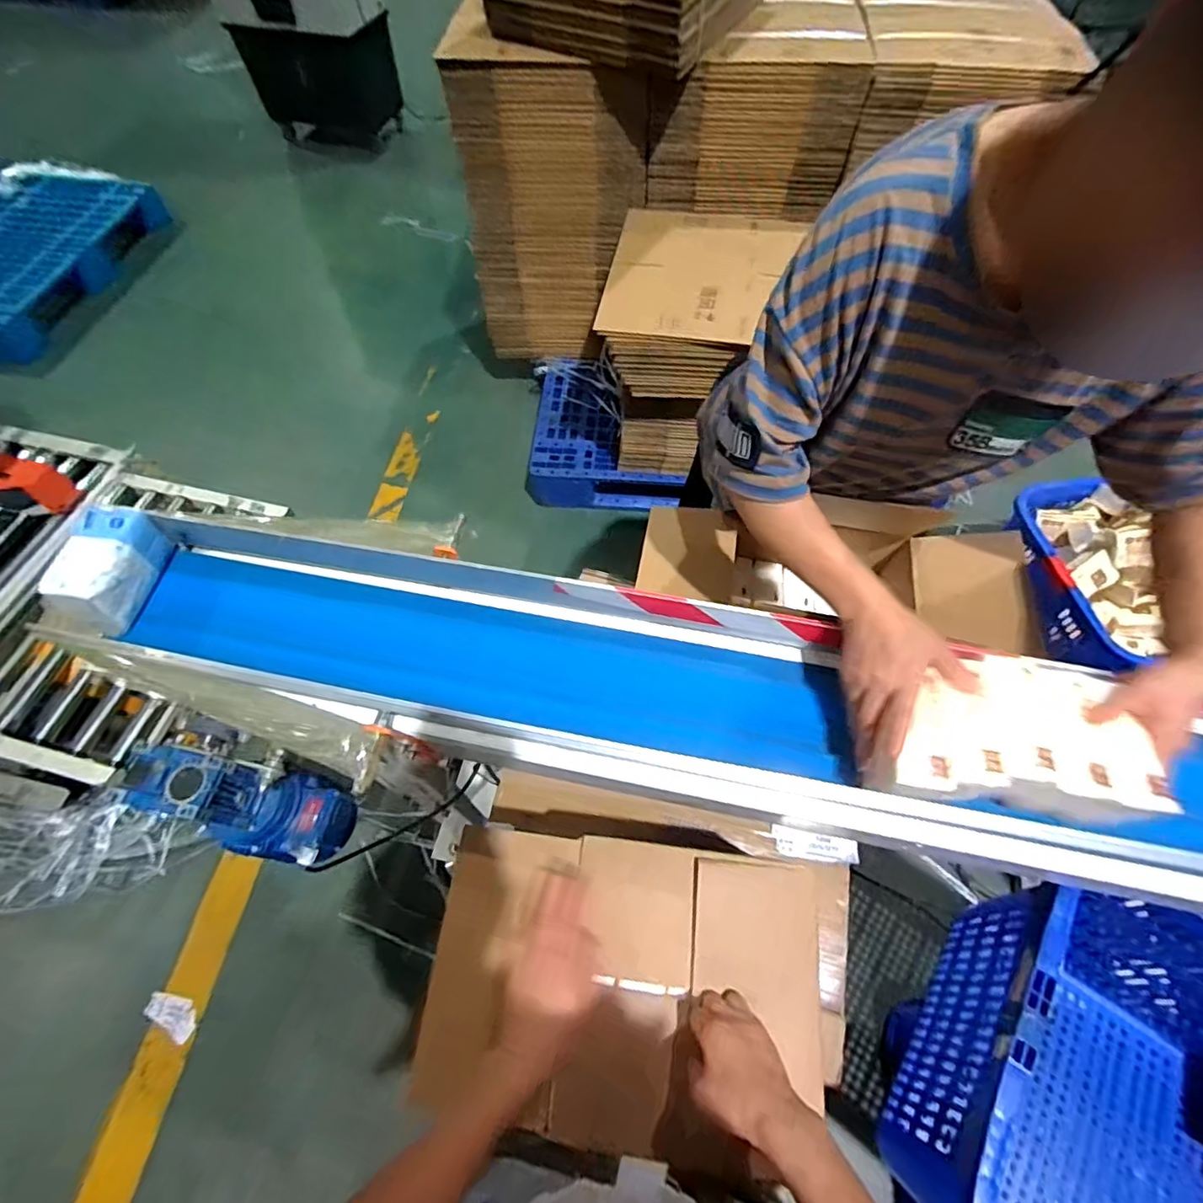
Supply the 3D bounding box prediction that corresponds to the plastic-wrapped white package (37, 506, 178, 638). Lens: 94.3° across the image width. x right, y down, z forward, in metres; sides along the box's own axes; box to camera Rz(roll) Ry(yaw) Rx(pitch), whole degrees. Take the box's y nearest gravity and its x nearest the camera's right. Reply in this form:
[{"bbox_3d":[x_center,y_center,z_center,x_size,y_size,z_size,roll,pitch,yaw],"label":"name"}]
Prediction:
[{"bbox_3d":[-0.559,-0.037,0.639,0.057,0.082,0.125,11,60,7],"label":"plastic-wrapped white package"}]

